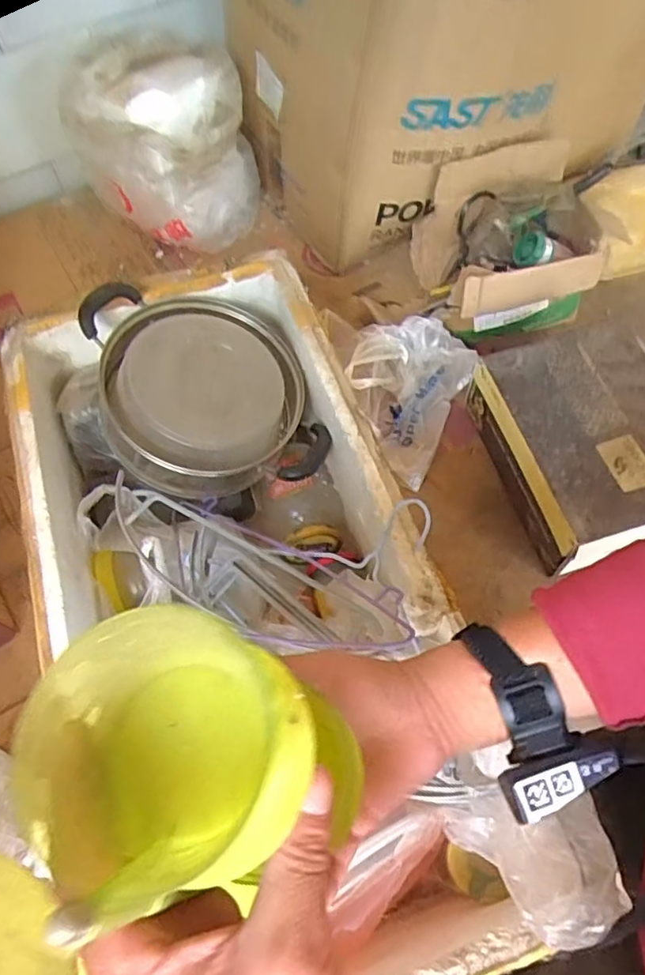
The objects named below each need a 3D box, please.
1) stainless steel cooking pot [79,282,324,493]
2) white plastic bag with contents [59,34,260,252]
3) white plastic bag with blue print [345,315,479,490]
[{"bbox_3d":[-0.141,-0.119,0.739,0.272,0.110,0.272,9,68,-23],"label":"stainless steel cooking pot"},{"bbox_3d":[-0.285,-0.617,1.122,0.300,0.280,0.244,-5,60,-1],"label":"white plastic bag with contents"},{"bbox_3d":[0.121,-0.153,0.912,0.178,0.089,0.229,26,64,16],"label":"white plastic bag with blue print"}]

